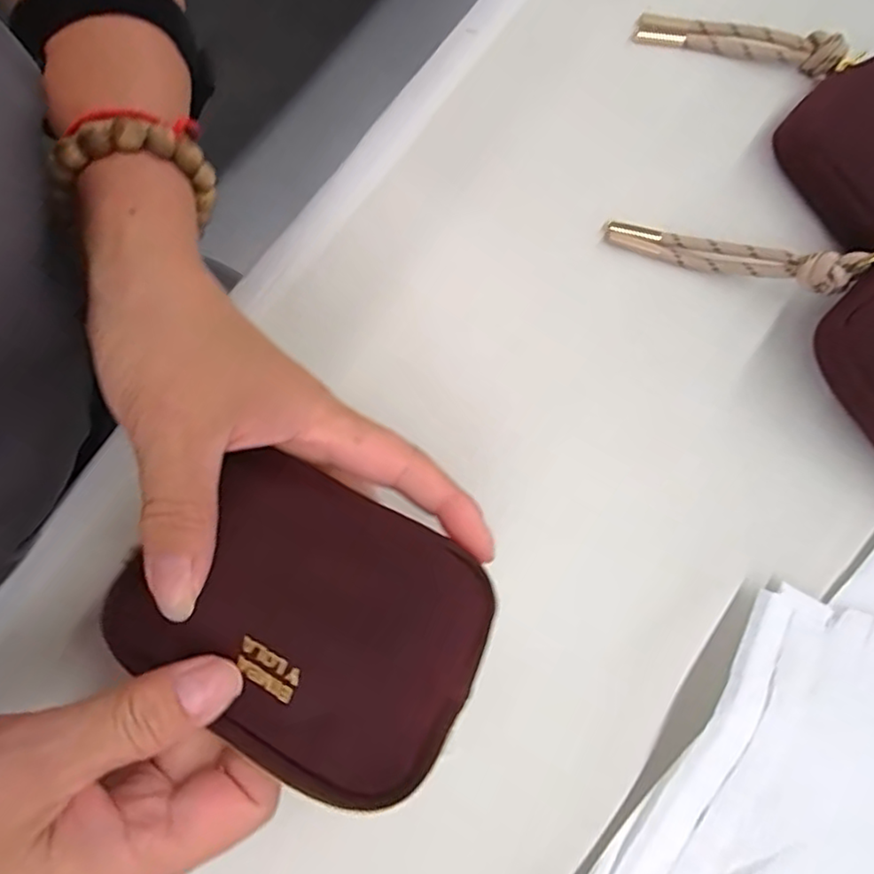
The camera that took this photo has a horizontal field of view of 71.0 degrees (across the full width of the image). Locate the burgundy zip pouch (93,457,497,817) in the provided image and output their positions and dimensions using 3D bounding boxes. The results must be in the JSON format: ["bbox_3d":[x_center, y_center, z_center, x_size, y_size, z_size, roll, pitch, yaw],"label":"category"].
[{"bbox_3d":[-0.041,0.055,0.192,0.108,0.011,0.081,27,79,7],"label":"burgundy zip pouch"}]

